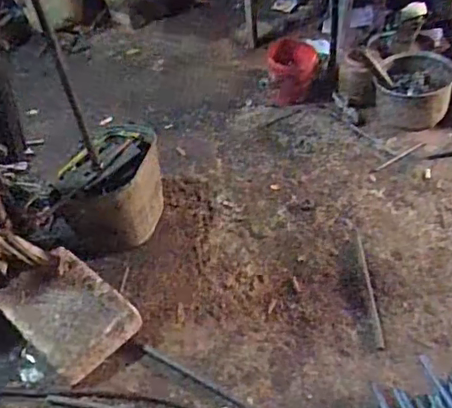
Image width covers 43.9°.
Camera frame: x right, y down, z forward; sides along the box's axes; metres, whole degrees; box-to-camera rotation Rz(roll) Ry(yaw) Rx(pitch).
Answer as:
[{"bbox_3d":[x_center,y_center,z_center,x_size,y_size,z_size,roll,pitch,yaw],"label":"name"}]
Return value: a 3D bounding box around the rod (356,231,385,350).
[{"bbox_3d":[0.329,0.180,1.283,0.015,0.008,0.354,-4,40,7],"label":"rod"}]

